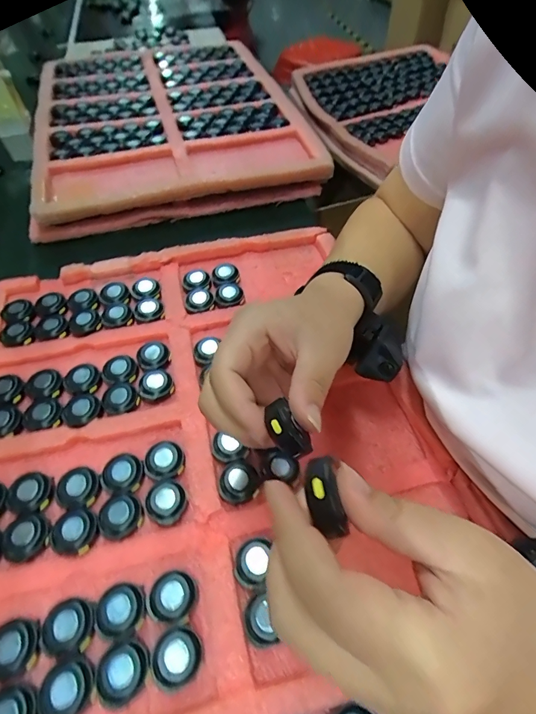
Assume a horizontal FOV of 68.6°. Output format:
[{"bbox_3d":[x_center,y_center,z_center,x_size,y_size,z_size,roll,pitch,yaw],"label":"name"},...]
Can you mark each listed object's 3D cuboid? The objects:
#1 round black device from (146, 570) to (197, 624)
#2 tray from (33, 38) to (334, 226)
[{"bbox_3d":[-0.060,0.148,0.244,0.031,0.006,0.027,-10,54,-9],"label":"round black device"},{"bbox_3d":[-0.166,-0.393,0.622,0.376,0.038,0.518,-16,54,-8],"label":"tray"}]

